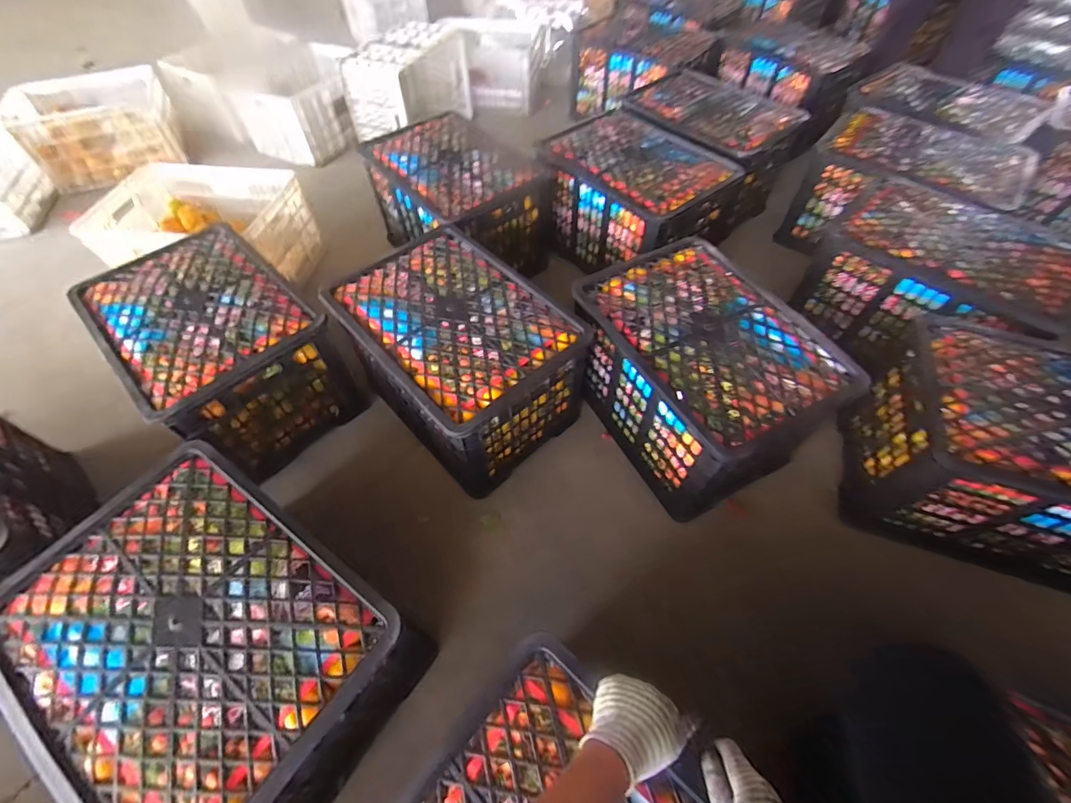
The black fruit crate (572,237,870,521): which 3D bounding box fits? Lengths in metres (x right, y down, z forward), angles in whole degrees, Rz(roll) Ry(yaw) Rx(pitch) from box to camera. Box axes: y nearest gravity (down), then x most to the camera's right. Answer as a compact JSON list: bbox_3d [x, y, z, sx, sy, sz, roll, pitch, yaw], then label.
[{"bbox_3d":[0.341,-0.066,1.019,0.350,0.309,0.508,-24,58,-16],"label":"black fruit crate"}]

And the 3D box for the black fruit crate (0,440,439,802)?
[{"bbox_3d":[-0.471,0.375,0.714,0.509,0.296,0.360,32,61,20],"label":"black fruit crate"}]

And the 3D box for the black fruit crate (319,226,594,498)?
[{"bbox_3d":[-0.165,-0.102,1.057,0.379,0.320,0.483,-37,63,-23],"label":"black fruit crate"}]

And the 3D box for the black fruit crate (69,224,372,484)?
[{"bbox_3d":[-0.714,-0.115,1.064,0.489,0.320,0.353,37,62,23],"label":"black fruit crate"}]

